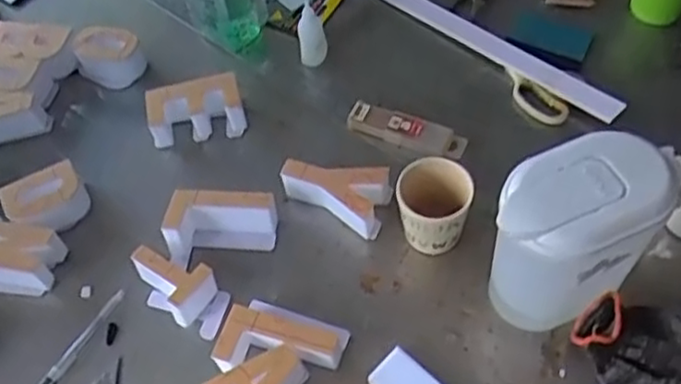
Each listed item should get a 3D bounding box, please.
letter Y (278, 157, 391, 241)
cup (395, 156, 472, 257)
[{"bbox_3d":[-0.007,0.000,0.763,0.115,0.058,0.061,17,61,13],"label":"letter Y"},{"bbox_3d":[0.095,0.021,0.719,0.072,0.100,0.070,-2,58,3],"label":"cup"}]

